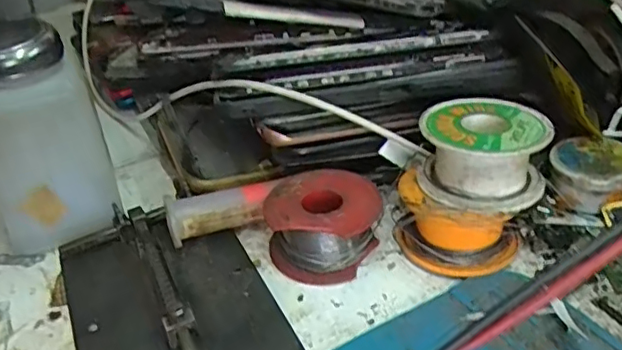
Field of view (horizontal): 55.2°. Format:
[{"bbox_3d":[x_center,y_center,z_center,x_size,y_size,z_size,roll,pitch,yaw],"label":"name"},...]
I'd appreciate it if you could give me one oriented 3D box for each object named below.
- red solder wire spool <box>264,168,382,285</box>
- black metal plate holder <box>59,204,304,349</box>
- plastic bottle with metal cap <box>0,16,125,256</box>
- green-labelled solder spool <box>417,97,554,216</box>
[{"bbox_3d":[0.006,0.021,0.272,0.049,0.027,0.049,-4,33,3],"label":"red solder wire spool"},{"bbox_3d":[-0.060,0.050,0.250,0.077,0.016,0.112,-19,35,-17],"label":"black metal plate holder"},{"bbox_3d":[-0.126,-0.013,0.275,0.054,0.104,0.049,-23,36,-22],"label":"plastic bottle with metal cap"},{"bbox_3d":[0.073,-0.008,0.257,0.051,0.034,0.050,-3,33,4],"label":"green-labelled solder spool"}]

